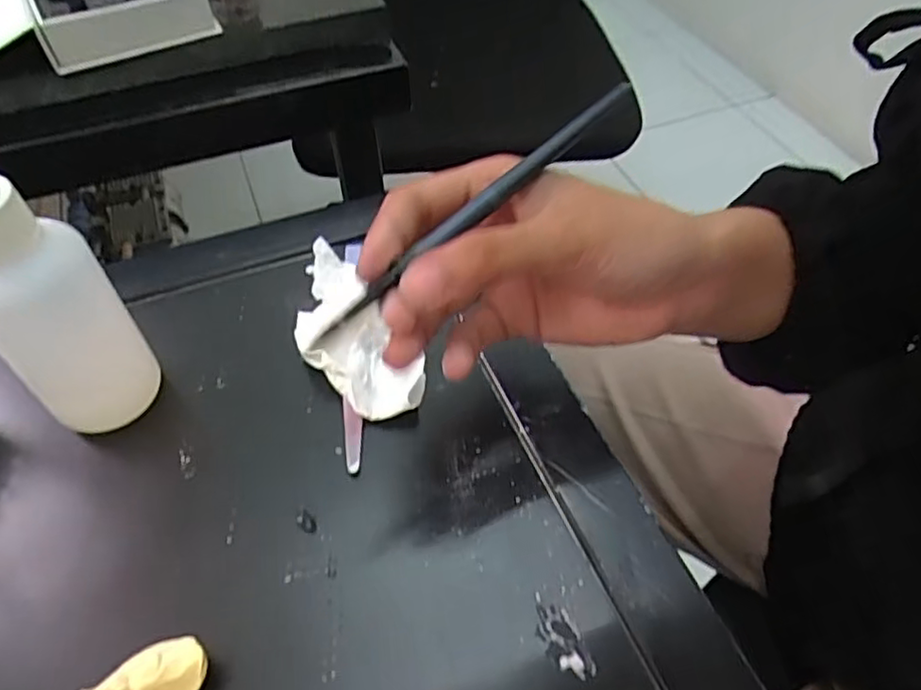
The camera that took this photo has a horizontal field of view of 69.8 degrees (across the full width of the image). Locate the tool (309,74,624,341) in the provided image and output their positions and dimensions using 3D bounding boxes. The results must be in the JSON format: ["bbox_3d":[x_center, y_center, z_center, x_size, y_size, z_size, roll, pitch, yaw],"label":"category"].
[{"bbox_3d":[0.010,-0.052,0.236,0.007,0.009,0.159,37,67,27],"label":"tool"}]

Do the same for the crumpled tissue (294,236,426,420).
[{"bbox_3d":[-0.053,-0.010,0.314,0.048,0.018,0.099,-18,60,-15],"label":"crumpled tissue"}]

